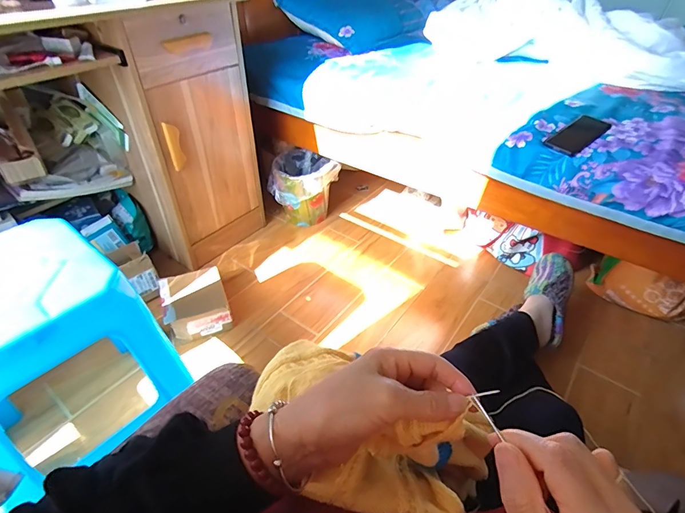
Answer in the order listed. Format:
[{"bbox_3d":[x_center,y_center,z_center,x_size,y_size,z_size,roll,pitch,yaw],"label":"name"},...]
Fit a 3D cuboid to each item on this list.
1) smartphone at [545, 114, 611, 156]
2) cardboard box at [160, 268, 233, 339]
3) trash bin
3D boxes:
[{"bbox_3d":[0.572,-0.296,0.928,0.169,0.010,0.078,-33,55,-18],"label":"smartphone"},{"bbox_3d":[-0.422,0.141,1.110,0.165,0.107,0.183,-15,44,-18],"label":"cardboard box"},{"bbox_3d":[-0.155,-0.278,1.518,0.263,0.223,0.271,-7,42,-9],"label":"trash bin"}]

